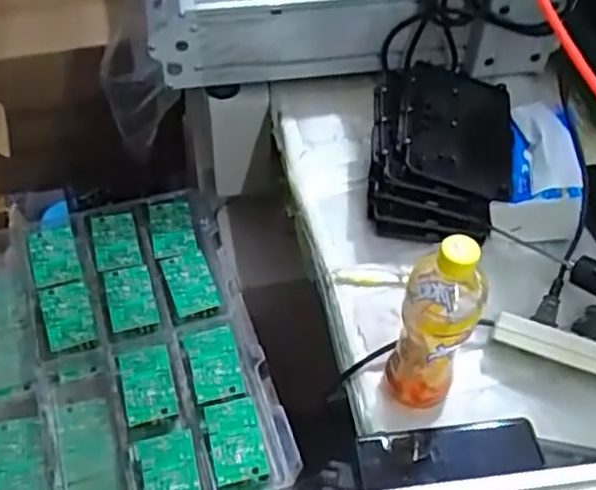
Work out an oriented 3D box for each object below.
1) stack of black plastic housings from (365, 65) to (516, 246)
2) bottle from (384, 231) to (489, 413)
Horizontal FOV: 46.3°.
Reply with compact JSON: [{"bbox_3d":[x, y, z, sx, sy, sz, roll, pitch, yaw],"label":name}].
[{"bbox_3d":[0.169,-0.110,0.838,0.162,0.105,0.214,6,53,2],"label":"stack of black plastic housings"},{"bbox_3d":[0.120,0.073,0.619,0.060,0.227,0.069,18,54,11],"label":"bottle"}]

